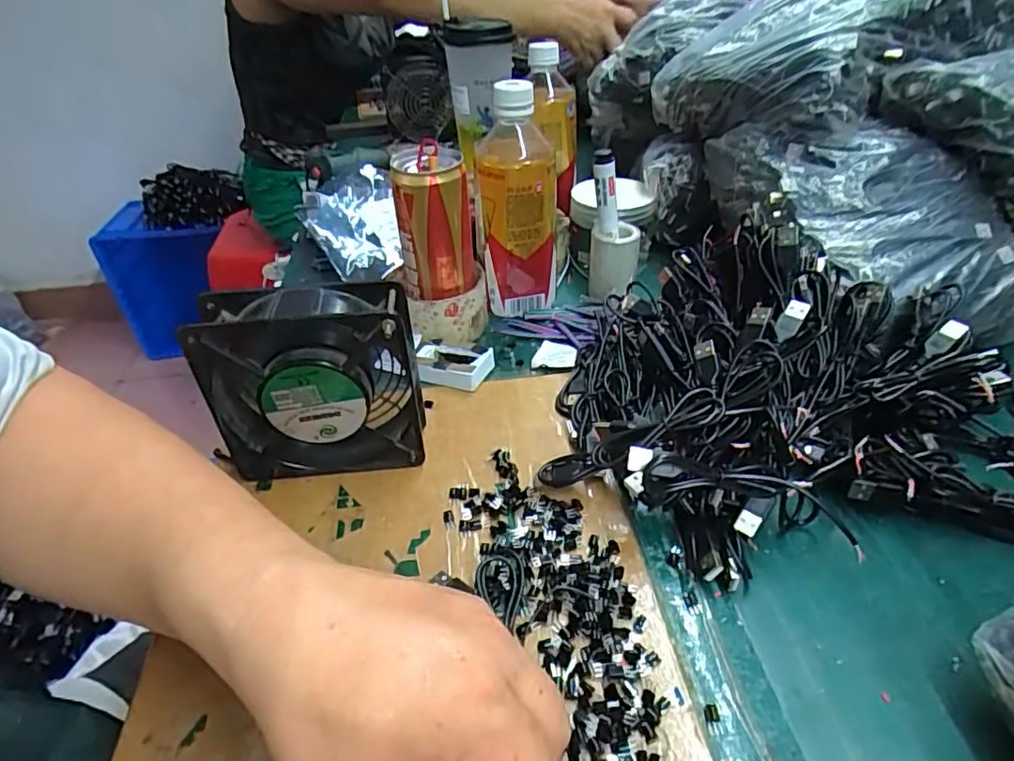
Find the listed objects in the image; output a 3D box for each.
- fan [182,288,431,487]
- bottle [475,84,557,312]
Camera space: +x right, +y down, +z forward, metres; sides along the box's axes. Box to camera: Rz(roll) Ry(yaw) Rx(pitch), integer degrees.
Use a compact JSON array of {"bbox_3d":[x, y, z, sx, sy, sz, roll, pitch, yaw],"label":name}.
[{"bbox_3d":[-0.118,0.003,0.364,0.125,0.119,0.046,-4,39,-2],"label":"fan"},{"bbox_3d":[0.008,-0.144,0.492,0.062,0.179,0.059,-3,39,0],"label":"bottle"}]

